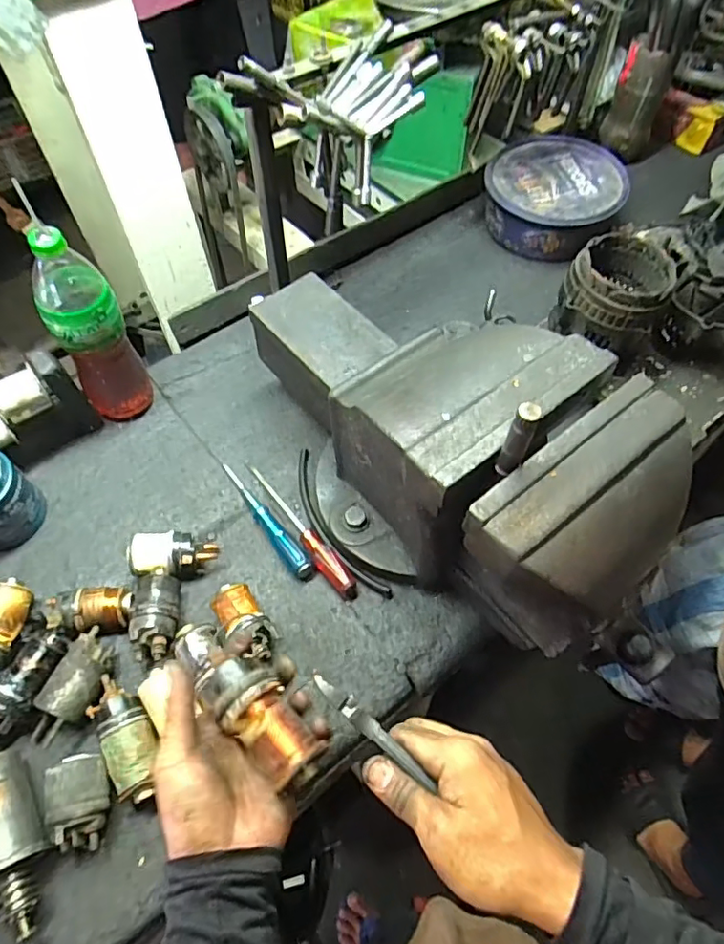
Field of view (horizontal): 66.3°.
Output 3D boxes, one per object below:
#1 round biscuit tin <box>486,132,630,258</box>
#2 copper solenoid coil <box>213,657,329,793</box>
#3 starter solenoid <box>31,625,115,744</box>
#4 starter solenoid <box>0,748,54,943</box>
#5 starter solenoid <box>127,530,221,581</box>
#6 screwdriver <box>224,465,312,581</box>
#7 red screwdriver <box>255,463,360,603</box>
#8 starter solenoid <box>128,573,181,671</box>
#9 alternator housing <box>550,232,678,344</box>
[{"bbox_3d":[0.330,-0.470,0.954,0.213,0.096,0.225,0,59,0],"label":"round biscuit tin"},{"bbox_3d":[-0.070,0.182,0.406,0.048,0.047,0.095,-35,65,-19],"label":"copper solenoid coil"},{"bbox_3d":[-0.290,0.219,0.560,0.050,0.043,0.110,18,60,11],"label":"starter solenoid"},{"bbox_3d":[-0.316,0.331,0.494,0.059,0.049,0.152,-21,73,-12],"label":"starter solenoid"},{"bbox_3d":[-0.216,0.096,0.636,0.090,0.053,0.052,2,59,1],"label":"starter solenoid"},{"bbox_3d":[-0.122,0.055,0.675,0.020,0.028,0.193,-34,64,-19],"label":"screwdriver"},{"bbox_3d":[-0.078,0.066,0.667,0.025,0.028,0.216,-35,65,-19],"label":"red screwdriver"},{"bbox_3d":[-0.222,0.158,0.602,0.053,0.044,0.100,-12,59,-7],"label":"starter solenoid"},{"bbox_3d":[0.332,-0.236,0.720,0.125,0.081,0.130,34,65,19],"label":"alternator housing"}]

